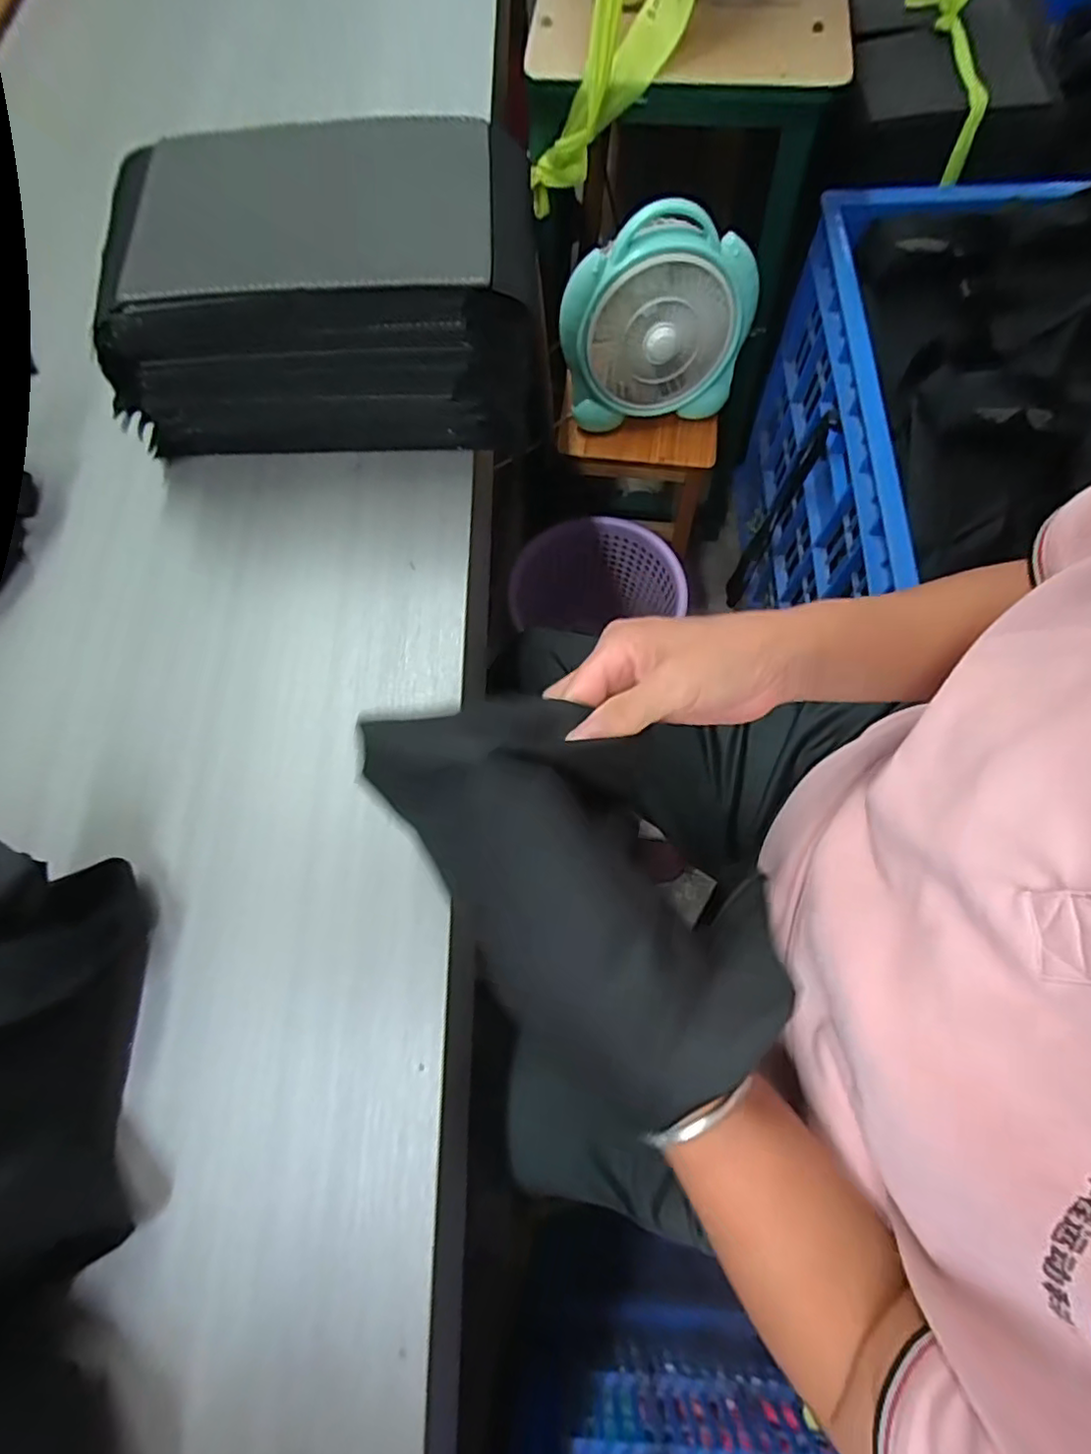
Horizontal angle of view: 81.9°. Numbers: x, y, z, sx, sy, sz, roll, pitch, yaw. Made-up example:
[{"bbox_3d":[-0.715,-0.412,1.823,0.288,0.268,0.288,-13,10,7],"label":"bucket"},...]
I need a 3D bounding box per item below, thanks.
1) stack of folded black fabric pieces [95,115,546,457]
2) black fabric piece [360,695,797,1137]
[{"bbox_3d":[-0.154,-0.301,0.448,0.295,0.156,0.155,-1,71,1],"label":"stack of folded black fabric pieces"},{"bbox_3d":[0.011,0.064,0.292,0.118,0.062,0.222,-35,74,-10],"label":"black fabric piece"}]

